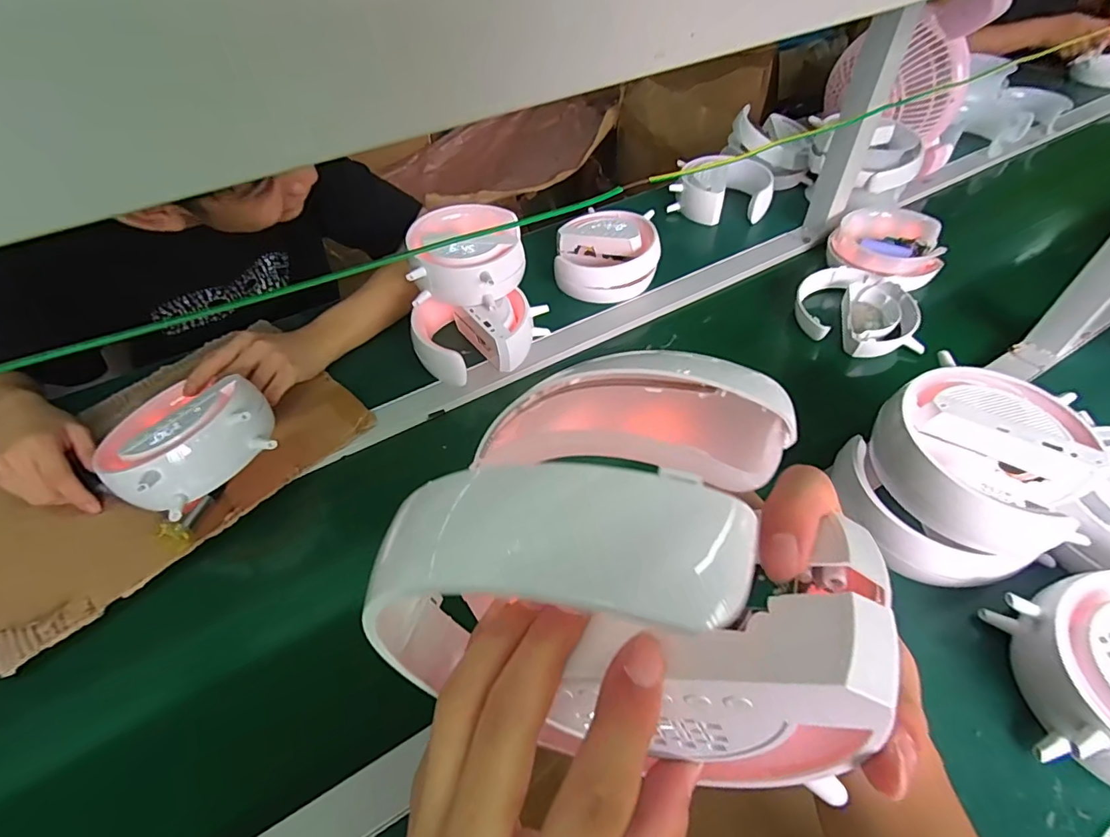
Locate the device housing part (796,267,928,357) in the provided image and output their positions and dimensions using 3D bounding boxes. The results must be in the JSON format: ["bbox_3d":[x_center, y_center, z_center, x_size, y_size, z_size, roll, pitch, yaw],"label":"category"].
[{"bbox_3d":[0.406,-0.137,0.683,0.149,0.055,0.154,19,53,18],"label":"device housing part"}]

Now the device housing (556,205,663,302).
[{"bbox_3d":[0.075,-0.244,0.739,0.145,0.061,0.152,1,50,4],"label":"device housing"}]

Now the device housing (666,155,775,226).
[{"bbox_3d":[0.280,-0.387,0.858,0.167,0.067,0.118,1,50,4],"label":"device housing"}]

